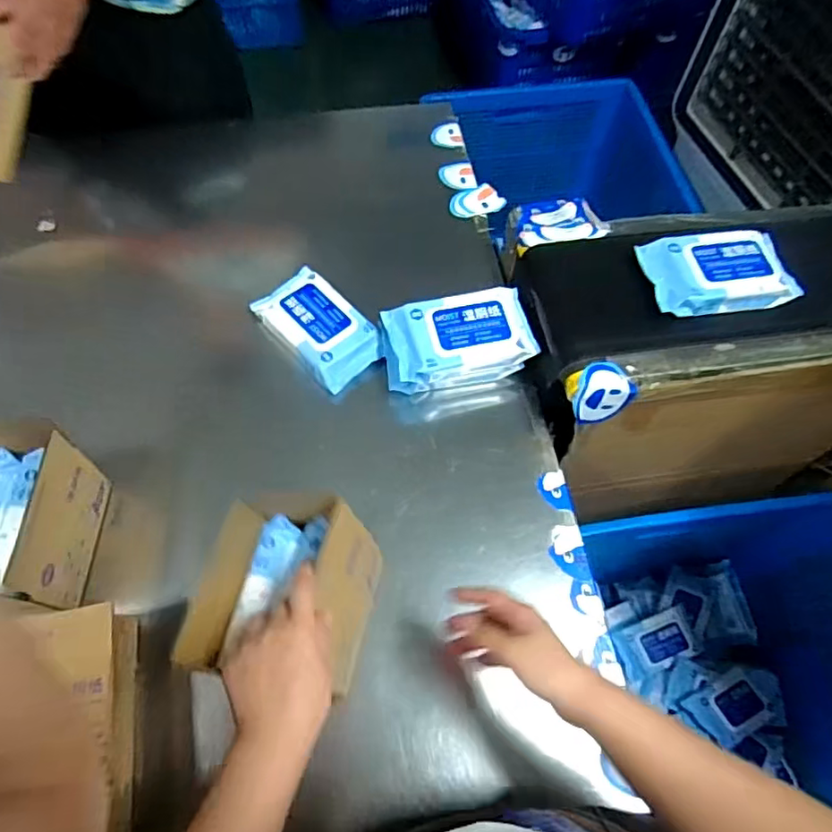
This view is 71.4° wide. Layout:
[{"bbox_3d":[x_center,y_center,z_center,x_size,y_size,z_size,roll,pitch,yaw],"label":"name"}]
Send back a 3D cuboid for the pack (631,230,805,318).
[{"bbox_3d":[0.384,-0.185,0.746,0.180,0.046,0.113,-9,64,-8],"label":"pack"}]

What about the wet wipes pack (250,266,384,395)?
[{"bbox_3d":[-0.134,-0.118,0.803,0.107,0.050,0.176,-37,70,-19],"label":"wet wipes pack"}]

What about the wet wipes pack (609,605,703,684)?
[{"bbox_3d":[0.519,0.483,1.246,0.176,0.041,0.104,-18,65,-11],"label":"wet wipes pack"}]

